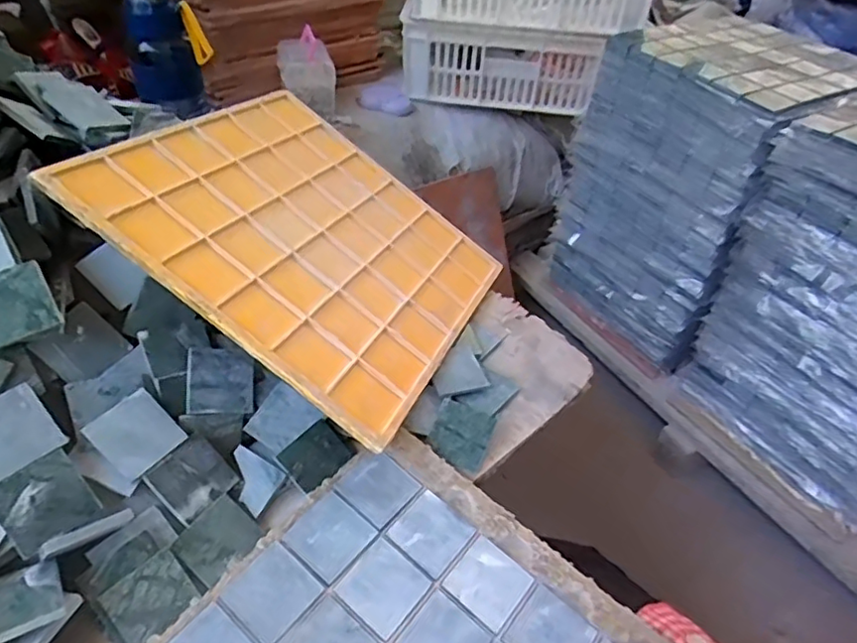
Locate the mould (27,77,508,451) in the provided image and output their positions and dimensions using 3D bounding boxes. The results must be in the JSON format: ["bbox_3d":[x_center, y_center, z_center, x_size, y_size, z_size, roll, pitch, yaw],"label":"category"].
[{"bbox_3d":[-0.097,-0.078,0.538,0.305,0.009,0.299,39,39,-3],"label":"mould"}]

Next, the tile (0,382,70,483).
[{"bbox_3d":[-0.261,0.069,0.371,0.048,0.004,0.047,-37,92,-31],"label":"tile"}]

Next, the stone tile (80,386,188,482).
[{"bbox_3d":[-0.199,0.076,0.409,0.048,0.004,0.046,48,53,-3],"label":"stone tile"}]

